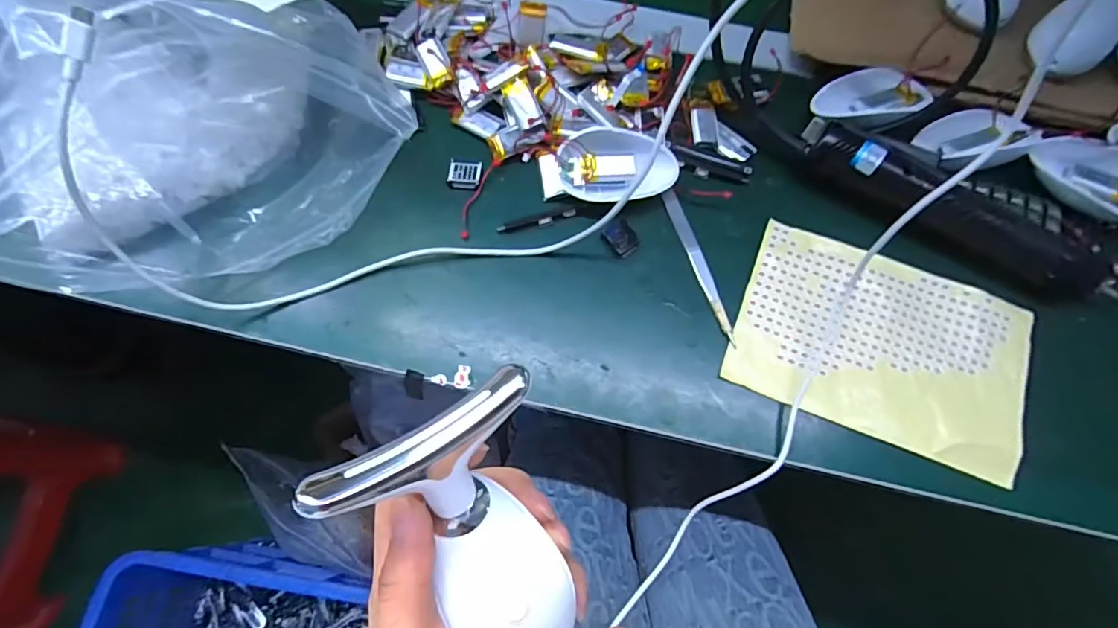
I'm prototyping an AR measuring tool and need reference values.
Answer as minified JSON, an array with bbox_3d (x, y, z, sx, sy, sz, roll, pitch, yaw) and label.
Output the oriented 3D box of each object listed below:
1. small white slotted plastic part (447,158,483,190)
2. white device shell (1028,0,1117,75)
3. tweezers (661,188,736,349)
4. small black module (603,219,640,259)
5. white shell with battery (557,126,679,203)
[{"bbox_3d":[-0.068,-0.101,0.380,0.024,0.007,0.021,9,75,2],"label":"small white slotted plastic part"},{"bbox_3d":[0.389,-0.212,0.383,0.084,0.034,0.050,-36,78,-9],"label":"white device shell"},{"bbox_3d":[0.098,-0.034,0.362,0.010,0.004,0.117,-18,76,-5],"label":"tweezers"},{"bbox_3d":[0.044,-0.053,0.364,0.019,0.010,0.024,-36,78,-9],"label":"small black module"},{"bbox_3d":[0.041,-0.105,0.368,0.080,0.026,0.043,-5,75,-2],"label":"white shell with battery"}]

